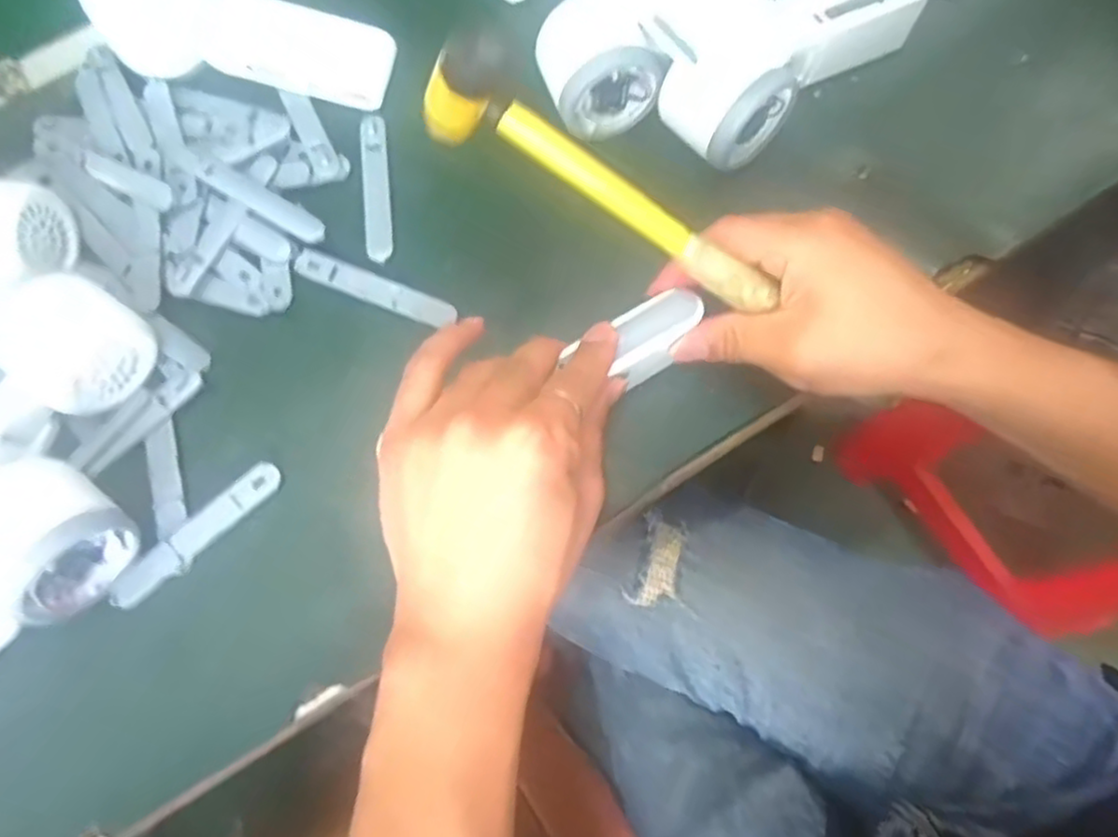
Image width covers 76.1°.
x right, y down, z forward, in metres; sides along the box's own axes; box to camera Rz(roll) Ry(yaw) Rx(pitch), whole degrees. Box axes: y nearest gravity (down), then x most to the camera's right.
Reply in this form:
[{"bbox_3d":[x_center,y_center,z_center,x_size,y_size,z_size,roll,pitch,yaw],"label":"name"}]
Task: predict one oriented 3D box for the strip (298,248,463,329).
[{"bbox_3d":[-0.100,-0.071,0.386,0.089,0.006,0.016,21,75,8],"label":"strip"}]

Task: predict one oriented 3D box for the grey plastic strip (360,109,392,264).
[{"bbox_3d":[-0.105,-0.134,0.411,0.015,0.006,0.093,-8,73,-1],"label":"grey plastic strip"}]

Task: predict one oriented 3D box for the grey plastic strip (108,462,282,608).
[{"bbox_3d":[-0.177,0.057,0.351,0.093,0.005,0.018,-42,76,-10],"label":"grey plastic strip"}]

